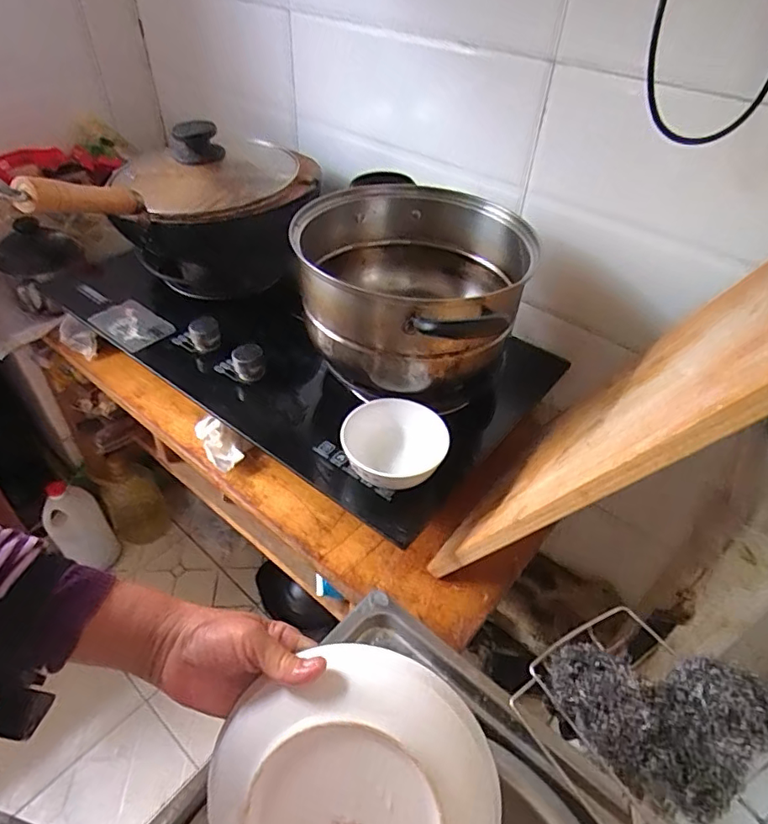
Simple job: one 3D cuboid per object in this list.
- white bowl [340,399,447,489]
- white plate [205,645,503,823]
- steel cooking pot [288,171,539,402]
[{"bbox_3d":[0.009,0.042,0.591,0.112,0.062,0.112,1,43,-1],"label":"white bowl"},{"bbox_3d":[-0.023,0.253,0.352,0.185,0.025,0.175,-1,80,5],"label":"white plate"},{"bbox_3d":[0.023,-0.141,0.630,0.260,0.138,0.284,13,44,11],"label":"steel cooking pot"}]

